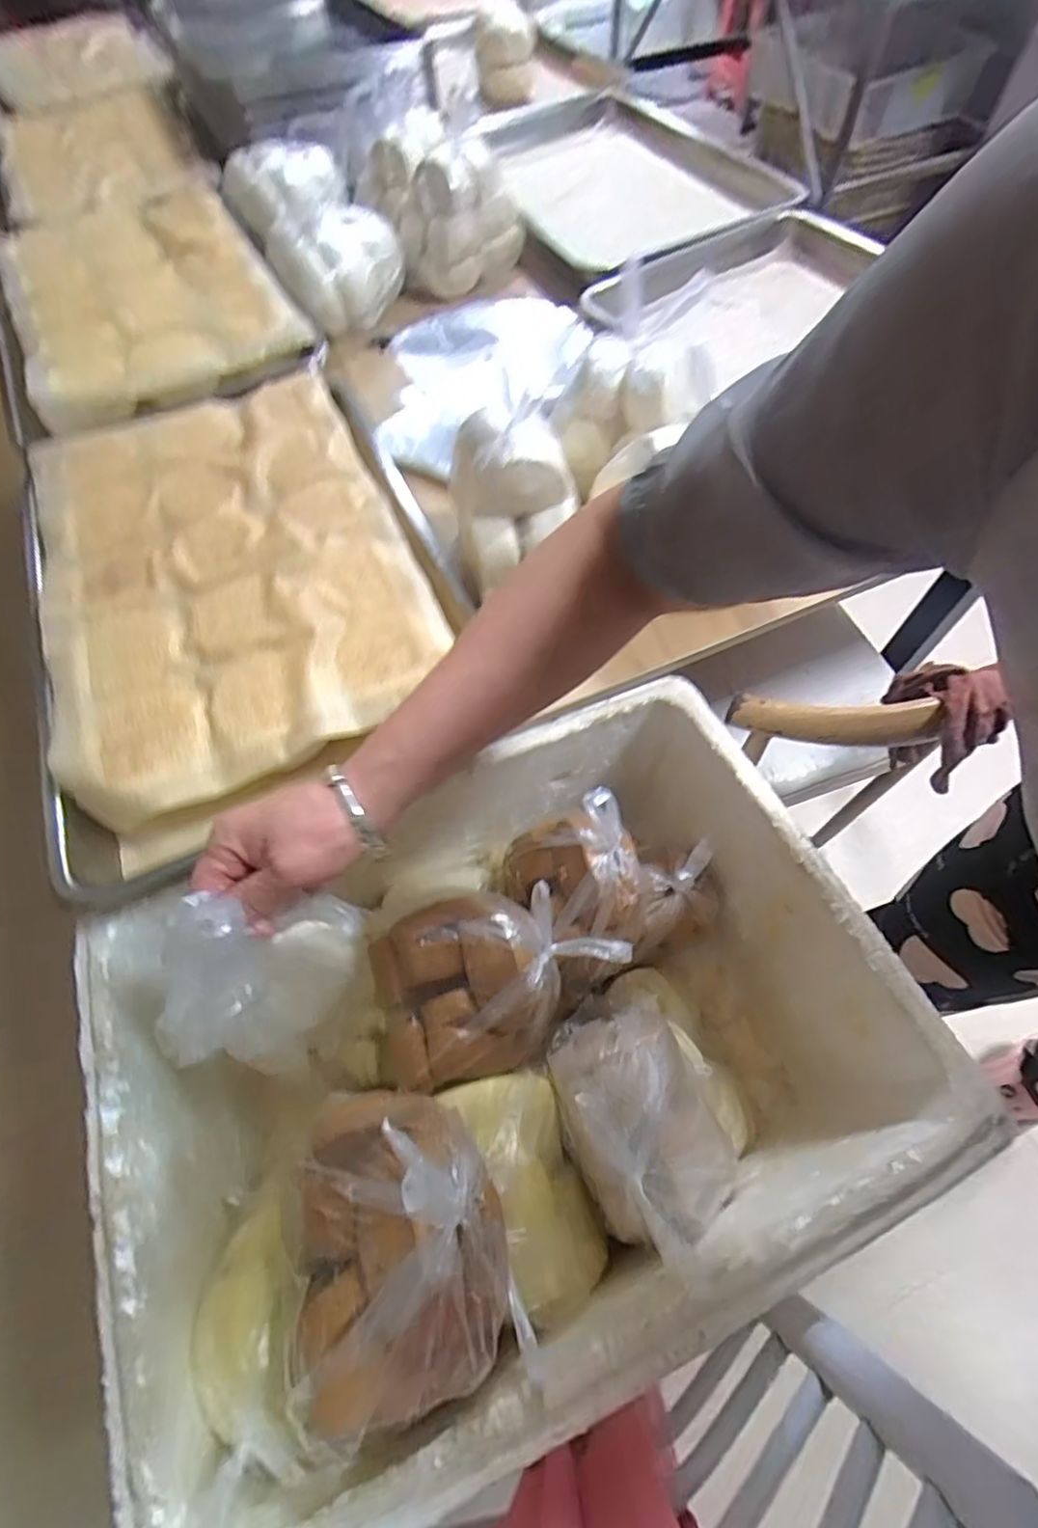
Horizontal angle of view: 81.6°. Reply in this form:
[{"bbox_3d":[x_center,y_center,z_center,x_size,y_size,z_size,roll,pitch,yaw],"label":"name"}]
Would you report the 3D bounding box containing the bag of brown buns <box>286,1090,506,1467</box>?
[{"bbox_3d":[-0.081,0.284,0.361,0.135,0.071,0.162,-13,62,-4],"label":"bag of brown buns"}]

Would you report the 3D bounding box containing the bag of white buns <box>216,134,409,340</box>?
[{"bbox_3d":[-0.307,-0.805,0.904,0.174,0.101,0.388,-26,63,-11],"label":"bag of white buns"}]

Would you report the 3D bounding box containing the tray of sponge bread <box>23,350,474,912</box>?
[{"bbox_3d":[-0.302,-0.197,0.617,0.386,0.056,0.569,-27,64,-12],"label":"tray of sponge bread"}]

